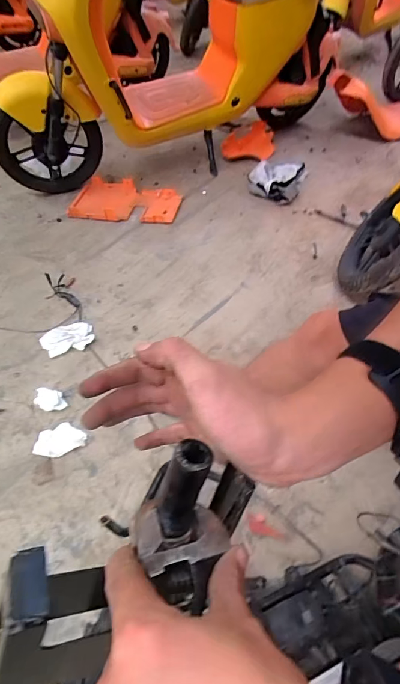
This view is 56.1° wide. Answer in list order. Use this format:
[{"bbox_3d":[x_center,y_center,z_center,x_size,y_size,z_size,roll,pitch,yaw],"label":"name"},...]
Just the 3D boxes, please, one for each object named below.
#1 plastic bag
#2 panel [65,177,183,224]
[{"bbox_3d":[0.337,-0.702,1.581,0.210,0.063,0.318,22,56,16],"label":"plastic bag"},{"bbox_3d":[-0.289,-0.567,1.487,0.417,0.044,0.246,5,53,4],"label":"panel"}]

